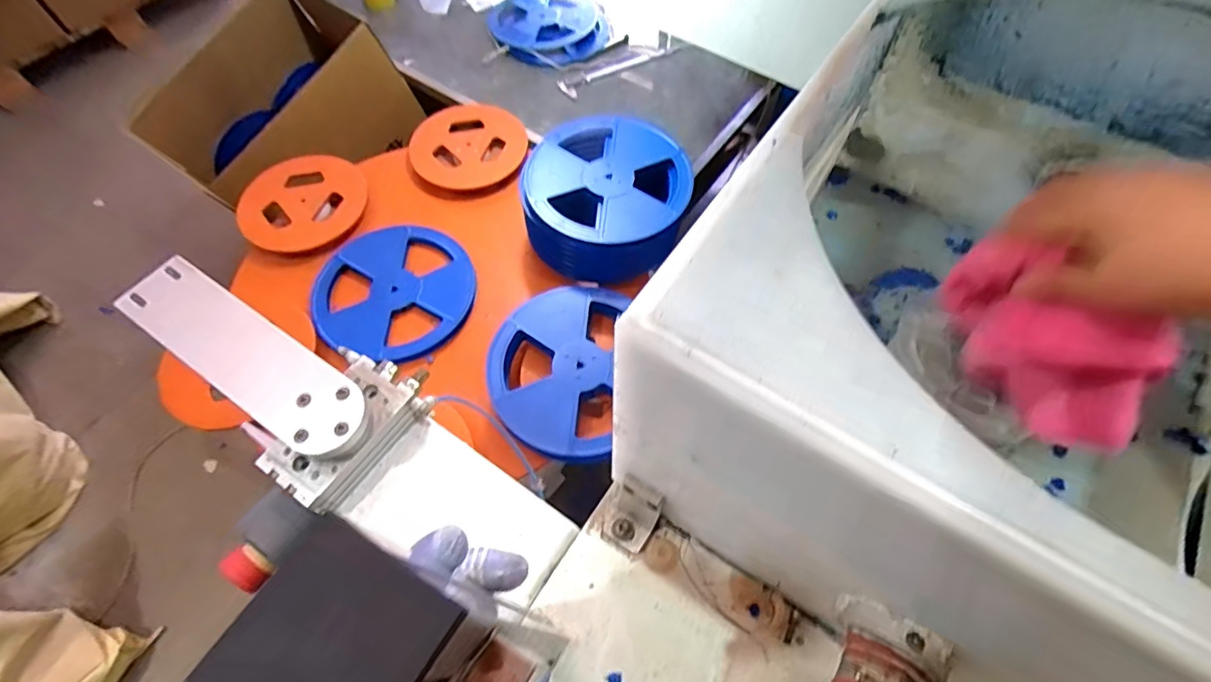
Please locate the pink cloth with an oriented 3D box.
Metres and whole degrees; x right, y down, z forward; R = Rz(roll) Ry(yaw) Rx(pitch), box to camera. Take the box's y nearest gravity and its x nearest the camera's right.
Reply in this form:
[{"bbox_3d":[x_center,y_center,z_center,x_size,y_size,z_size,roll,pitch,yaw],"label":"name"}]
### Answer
[{"bbox_3d":[0.276,0.008,0.346,0.055,0.095,0.139,-40,68,-19],"label":"pink cloth"}]

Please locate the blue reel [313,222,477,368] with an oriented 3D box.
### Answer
[{"bbox_3d":[-0.434,-0.112,1.146,0.321,0.034,0.331,10,62,6],"label":"blue reel"}]

